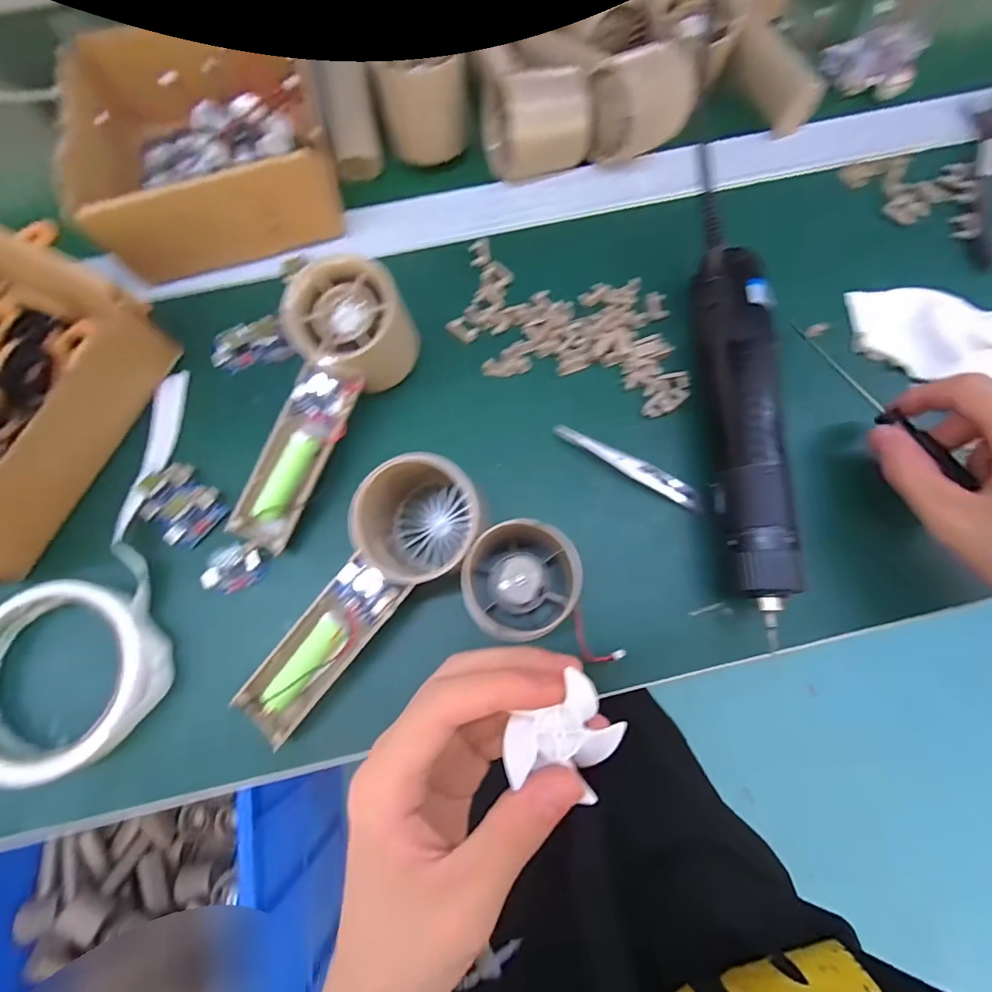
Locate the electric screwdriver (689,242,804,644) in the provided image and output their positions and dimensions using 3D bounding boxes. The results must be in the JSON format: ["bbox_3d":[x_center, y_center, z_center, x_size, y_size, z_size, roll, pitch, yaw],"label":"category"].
[{"bbox_3d":[0.136,-0.040,0.261,0.031,0.036,0.213,-1,74,0],"label":"electric screwdriver"}]

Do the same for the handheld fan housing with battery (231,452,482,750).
[{"bbox_3d":[-0.066,0.051,0.242,0.056,0.055,0.159,38,93,6],"label":"handheld fan housing with battery"}]

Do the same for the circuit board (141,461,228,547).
[{"bbox_3d":[-0.179,0.005,0.267,0.045,0.008,0.036,41,78,11],"label":"circuit board"}]

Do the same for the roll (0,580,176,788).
[{"bbox_3d":[-0.221,0.091,0.238,0.099,0.022,0.091,0,74,0],"label":"roll"}]

